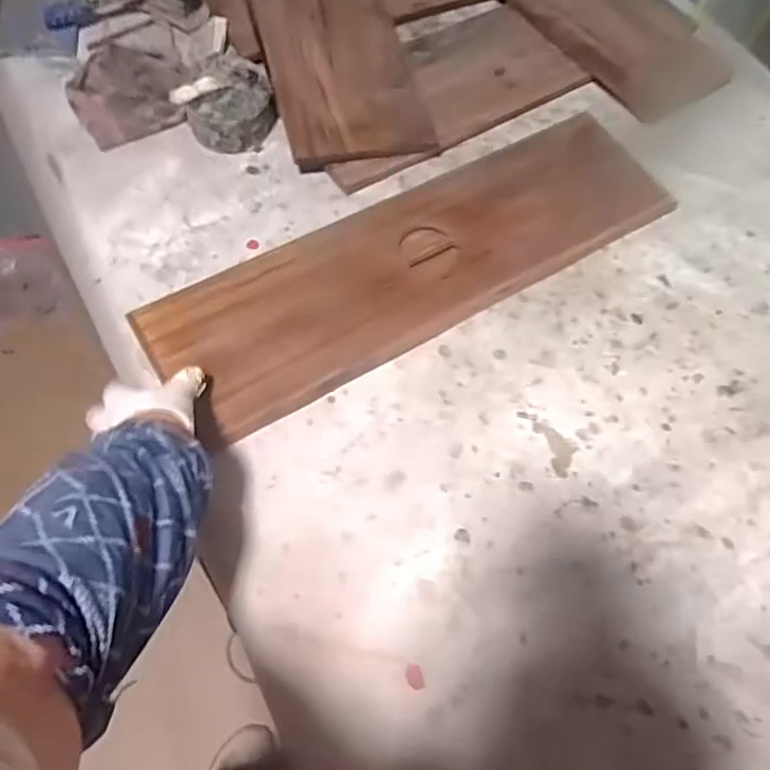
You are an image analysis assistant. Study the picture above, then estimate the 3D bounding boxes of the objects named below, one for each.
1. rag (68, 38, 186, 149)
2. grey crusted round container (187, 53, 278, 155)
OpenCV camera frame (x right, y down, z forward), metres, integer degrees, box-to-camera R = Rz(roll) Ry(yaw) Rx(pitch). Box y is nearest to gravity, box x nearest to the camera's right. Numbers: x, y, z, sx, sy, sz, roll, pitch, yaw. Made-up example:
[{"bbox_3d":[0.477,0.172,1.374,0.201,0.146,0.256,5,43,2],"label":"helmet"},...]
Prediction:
[{"bbox_3d":[-0.327,-0.369,0.791,0.134,0.044,0.127,-20,68,-12],"label":"rag"},{"bbox_3d":[-0.193,-0.353,0.785,0.106,0.060,0.108,-7,66,-7],"label":"grey crusted round container"}]

